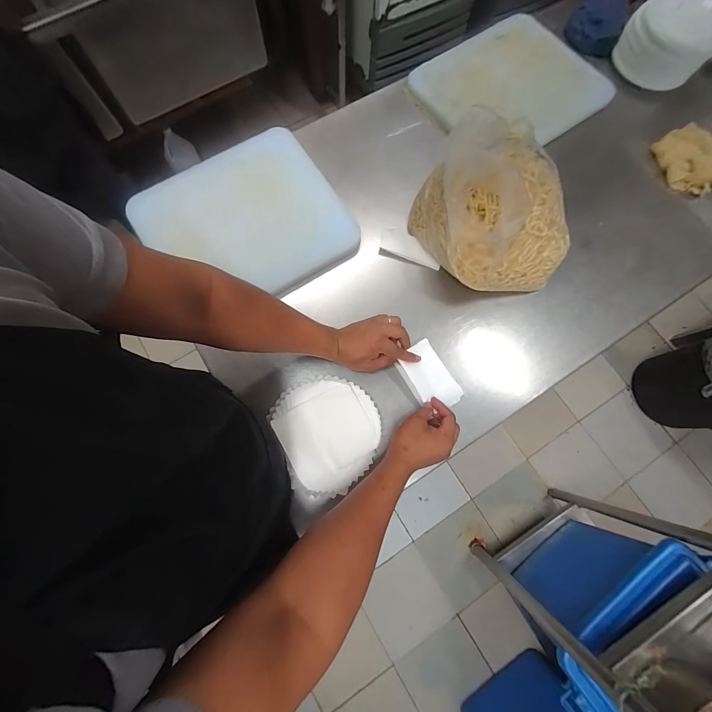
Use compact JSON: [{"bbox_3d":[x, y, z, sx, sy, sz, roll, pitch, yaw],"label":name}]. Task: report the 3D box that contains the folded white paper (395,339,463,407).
[{"bbox_3d":[0.136,0.042,0.602,0.079,0.009,0.128,-34,88,-15],"label":"folded white paper"}]

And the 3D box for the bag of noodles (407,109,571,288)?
[{"bbox_3d":[0.264,-0.266,0.591,0.257,0.207,0.250,-13,76,-4],"label":"bag of noodles"}]

